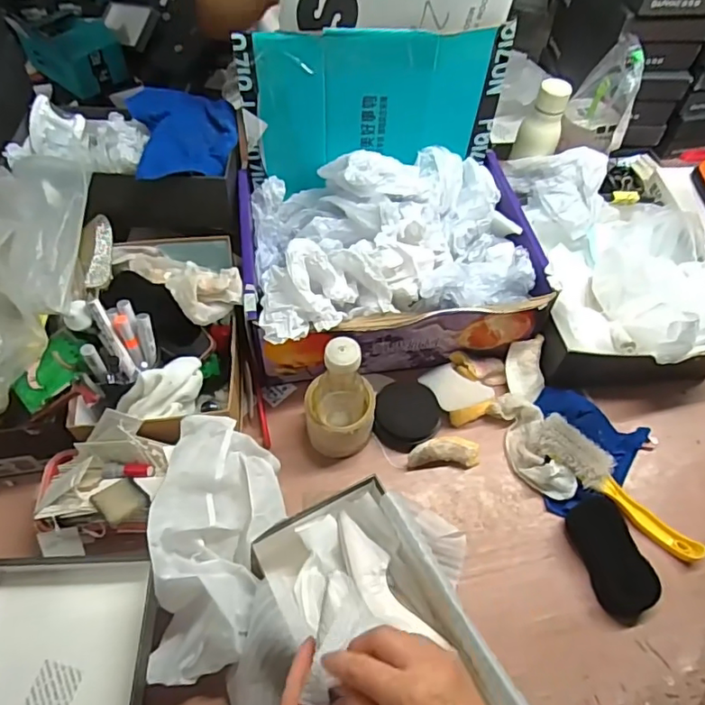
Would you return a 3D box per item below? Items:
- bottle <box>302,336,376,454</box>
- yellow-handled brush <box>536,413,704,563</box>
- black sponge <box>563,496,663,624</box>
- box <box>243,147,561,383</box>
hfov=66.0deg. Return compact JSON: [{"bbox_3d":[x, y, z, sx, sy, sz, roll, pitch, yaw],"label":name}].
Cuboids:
[{"bbox_3d":[-0.014,0.056,0.654,0.086,0.172,0.074,6,56,1],"label":"bottle"},{"bbox_3d":[0.327,0.173,0.677,0.054,0.051,0.231,-38,65,-24],"label":"yellow-handled brush"},{"bbox_3d":[0.304,0.240,0.637,0.063,0.035,0.135,-13,58,-11],"label":"black sponge"},{"bbox_3d":[0.051,-0.137,0.761,0.390,0.177,0.300,-6,57,-7],"label":"box"}]

